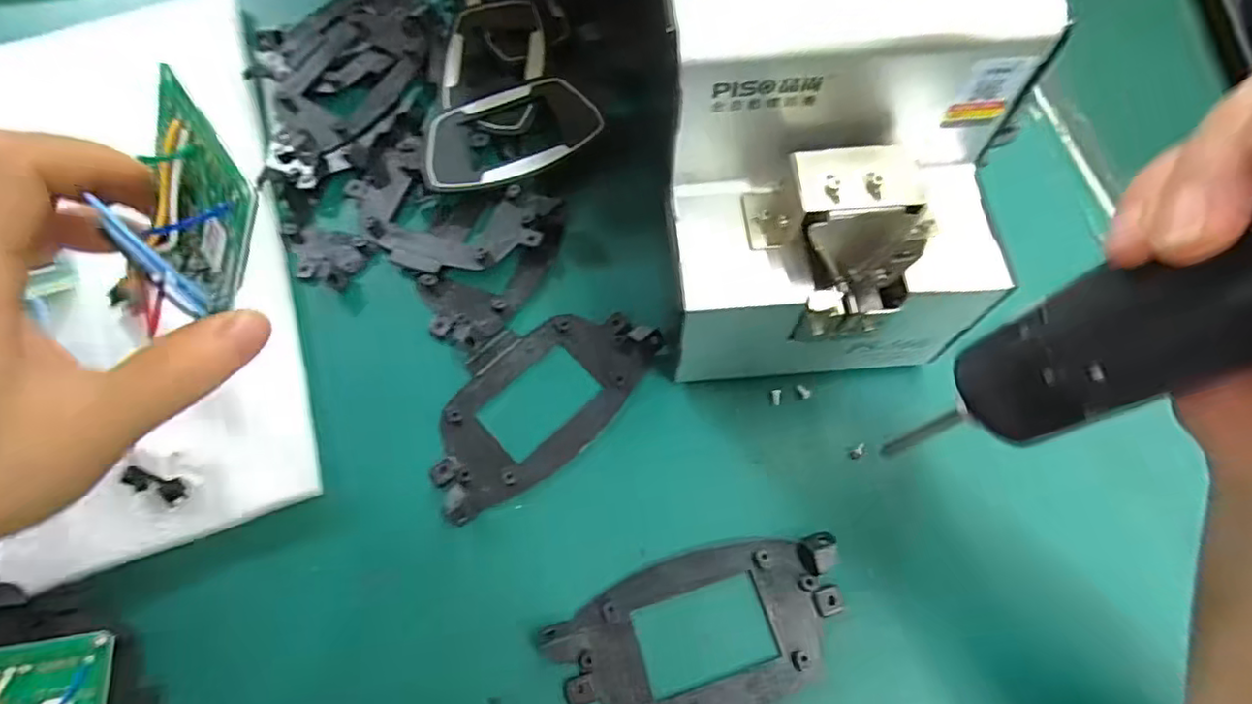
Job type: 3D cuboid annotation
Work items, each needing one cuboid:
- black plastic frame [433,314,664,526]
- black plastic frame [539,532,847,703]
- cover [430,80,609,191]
[{"bbox_3d":[-0.044,0.019,0.292,0.121,0.010,0.067,-40,70,-14],"label":"black plastic frame"},{"bbox_3d":[0.033,0.119,0.249,0.119,0.017,0.070,-17,66,-5],"label":"black plastic frame"},{"bbox_3d":[-0.066,-0.124,0.347,0.098,0.012,0.057,-19,66,-6],"label":"cover"}]

